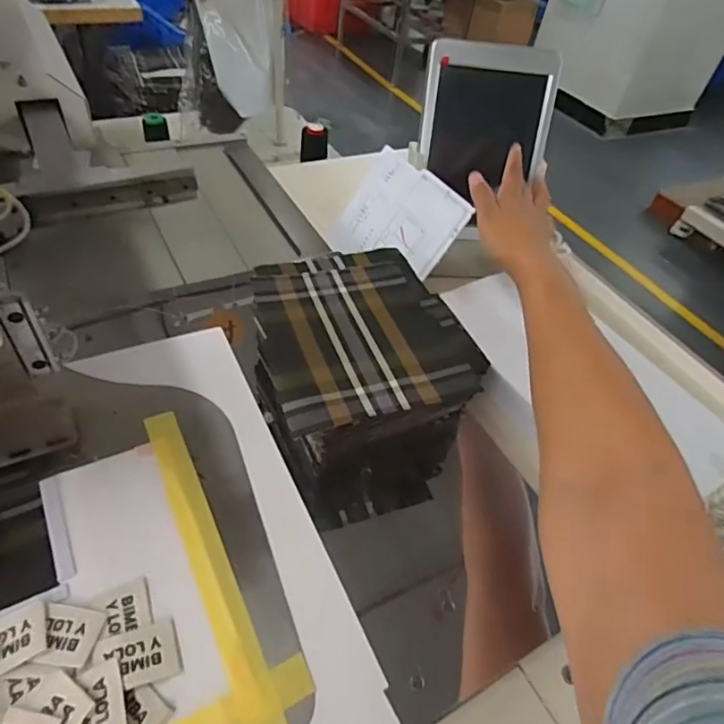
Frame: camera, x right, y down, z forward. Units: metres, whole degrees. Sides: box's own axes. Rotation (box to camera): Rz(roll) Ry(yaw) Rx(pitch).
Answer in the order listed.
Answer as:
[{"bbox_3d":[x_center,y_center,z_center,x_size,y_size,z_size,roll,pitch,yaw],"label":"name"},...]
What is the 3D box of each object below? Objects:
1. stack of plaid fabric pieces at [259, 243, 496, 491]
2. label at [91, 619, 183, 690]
[{"bbox_3d":[-0.002,-0.007,0.467,0.172,0.080,0.184,-10,51,-20],"label":"stack of plaid fabric pieces"},{"bbox_3d":[-0.138,0.182,0.325,0.047,0.004,0.034,-7,44,-29],"label":"label"}]

